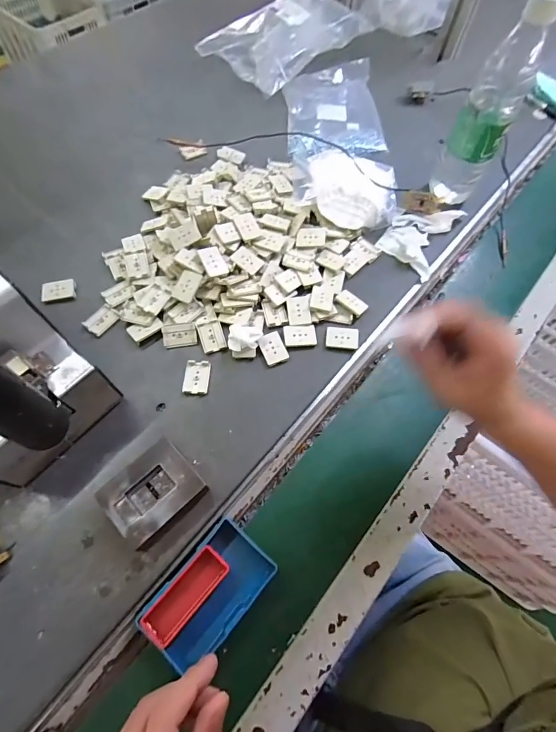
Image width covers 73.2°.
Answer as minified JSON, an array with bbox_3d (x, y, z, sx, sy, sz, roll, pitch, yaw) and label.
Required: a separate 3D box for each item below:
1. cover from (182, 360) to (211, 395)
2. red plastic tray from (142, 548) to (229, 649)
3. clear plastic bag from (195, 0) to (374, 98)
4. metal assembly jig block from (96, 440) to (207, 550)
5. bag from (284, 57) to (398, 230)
[{"bbox_3d":[-0.091,0.013,0.420,0.027,0.004,0.041,4,65,-2],"label":"cover"},{"bbox_3d":[-0.082,0.209,0.346,0.032,0.028,0.080,39,68,14],"label":"red plastic tray"},{"bbox_3d":[0.019,-0.590,0.667,0.268,0.072,0.169,-40,73,-19],"label":"clear plastic bag"},{"bbox_3d":[-0.116,0.121,0.354,0.079,0.029,0.065,-40,73,-19],"label":"metal assembly jig block"},{"bbox_3d":[0.096,-0.362,0.575,0.150,0.043,0.362,-1,65,-4],"label":"bag"}]

